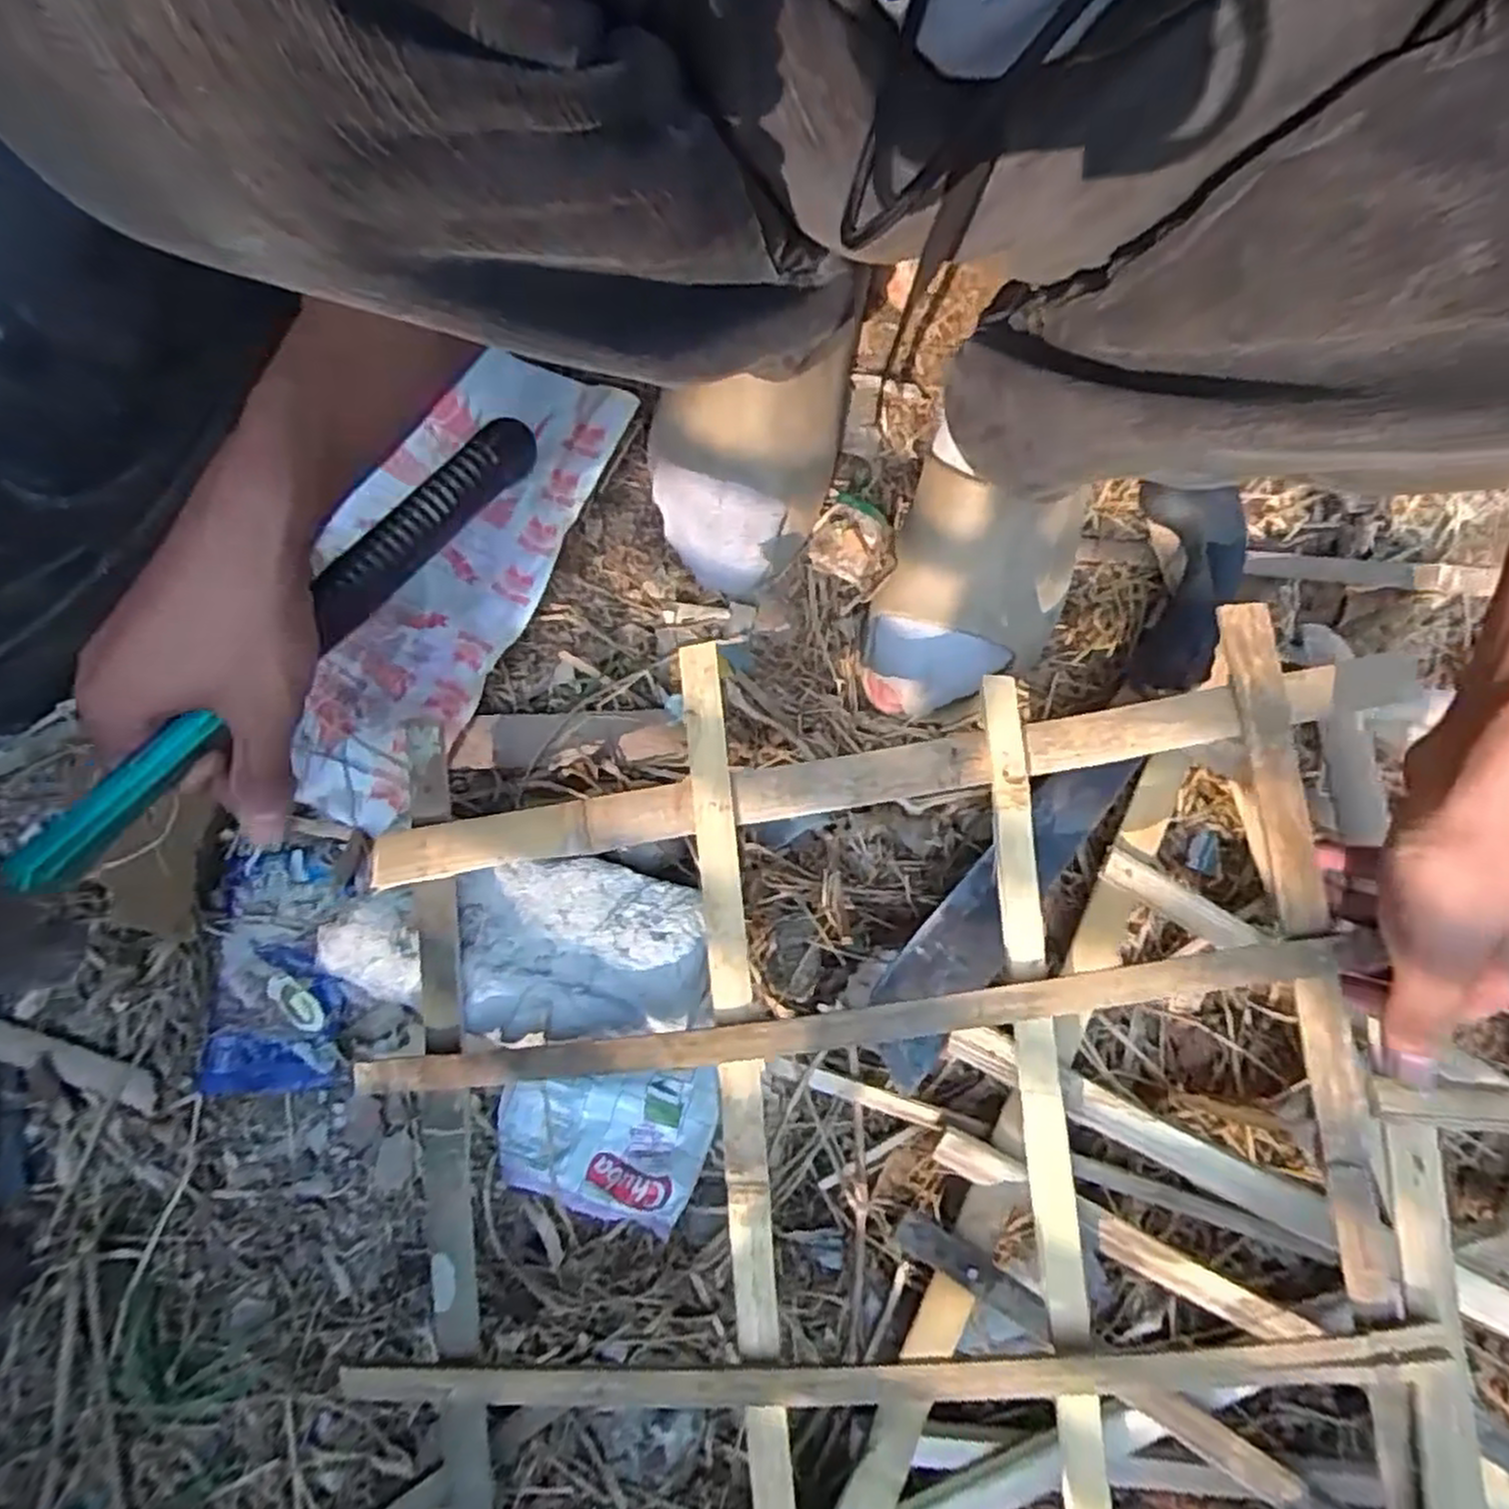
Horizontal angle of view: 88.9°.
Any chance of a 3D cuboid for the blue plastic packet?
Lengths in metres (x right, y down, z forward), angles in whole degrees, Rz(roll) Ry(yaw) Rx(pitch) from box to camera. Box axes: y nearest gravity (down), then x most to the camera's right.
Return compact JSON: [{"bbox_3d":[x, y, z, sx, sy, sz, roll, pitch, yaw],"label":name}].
[{"bbox_3d":[-0.289,0.129,0.463,0.075,0.013,0.142,-1,79,-4],"label":"blue plastic packet"}]

